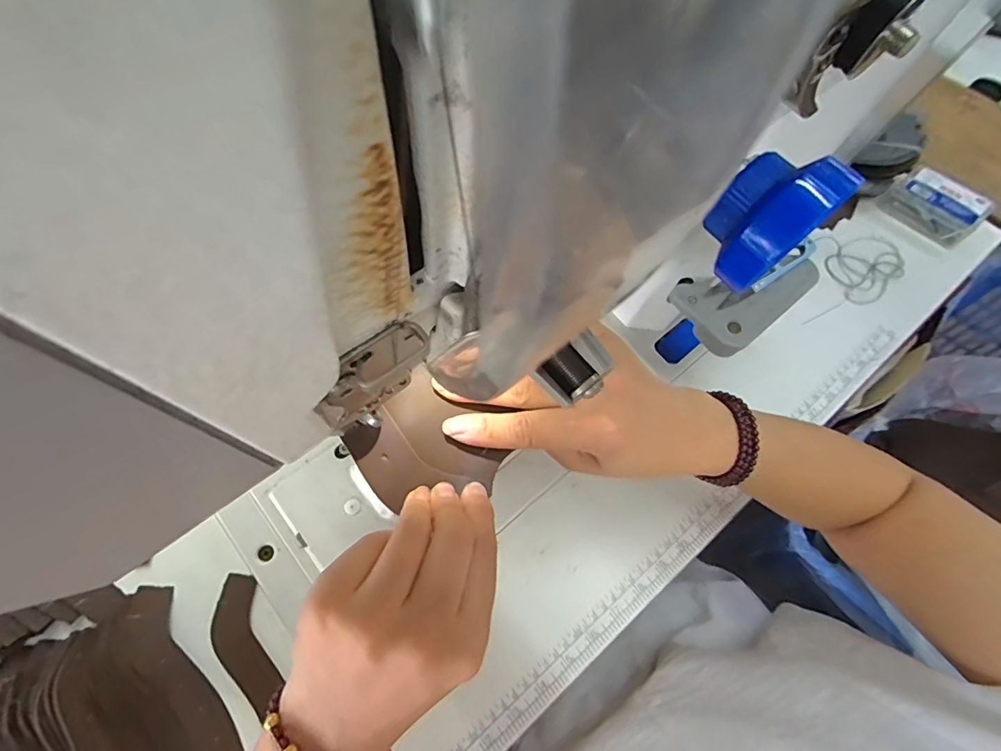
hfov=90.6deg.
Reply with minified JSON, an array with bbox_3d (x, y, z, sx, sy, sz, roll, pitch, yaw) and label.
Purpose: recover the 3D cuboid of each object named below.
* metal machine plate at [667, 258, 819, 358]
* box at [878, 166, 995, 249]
[{"bbox_3d":[0.195,-0.069,0.401,0.109,0.022,0.069,-37,70,-16],"label":"metal machine plate"},{"bbox_3d":[0.475,-0.187,0.542,0.057,0.043,0.089,-37,72,-16],"label":"box"}]

